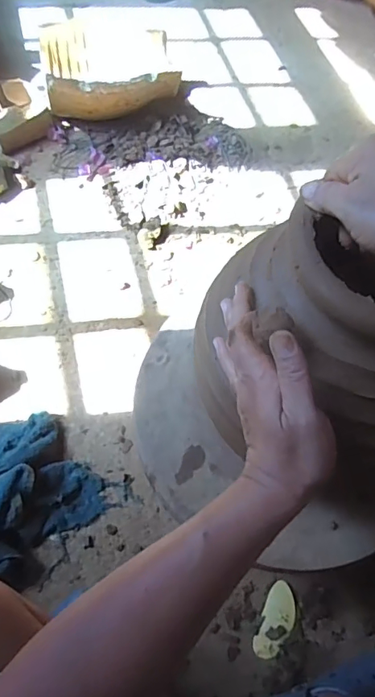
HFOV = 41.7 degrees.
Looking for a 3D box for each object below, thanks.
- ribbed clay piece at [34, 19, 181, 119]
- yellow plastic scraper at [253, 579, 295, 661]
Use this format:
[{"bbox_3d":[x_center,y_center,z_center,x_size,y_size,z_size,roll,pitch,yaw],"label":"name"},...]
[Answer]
[{"bbox_3d":[-0.207,-0.750,1.315,0.340,0.122,0.387,-10,61,-10],"label":"ribbed clay piece"},{"bbox_3d":[0.141,0.430,0.779,0.047,0.004,0.111,24,61,9],"label":"yellow plastic scraper"}]

